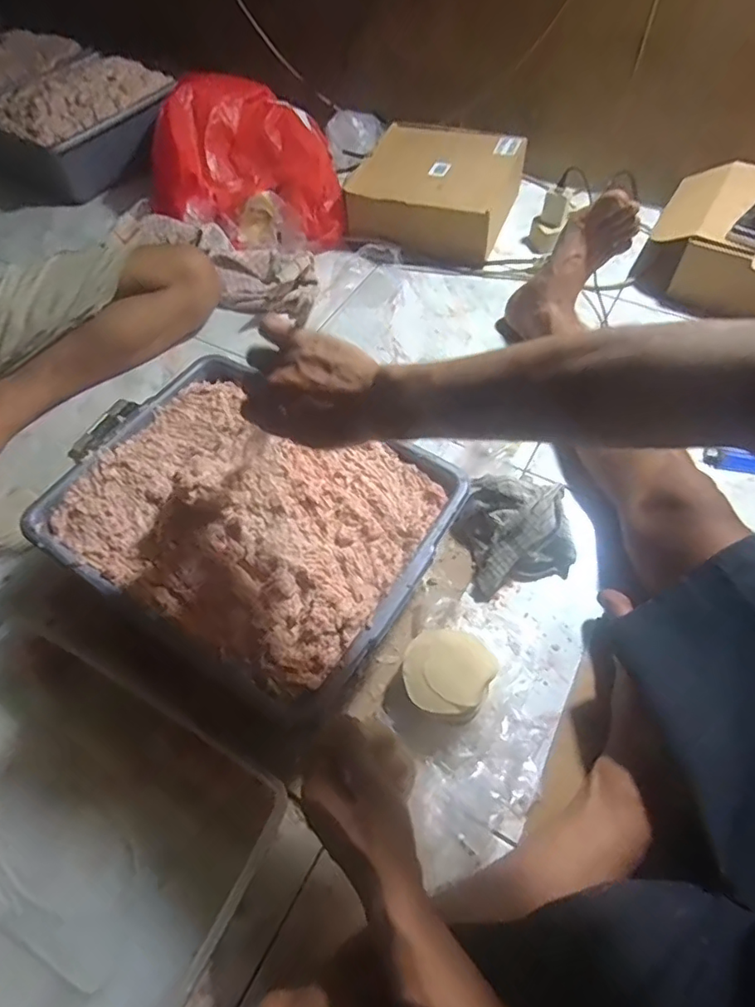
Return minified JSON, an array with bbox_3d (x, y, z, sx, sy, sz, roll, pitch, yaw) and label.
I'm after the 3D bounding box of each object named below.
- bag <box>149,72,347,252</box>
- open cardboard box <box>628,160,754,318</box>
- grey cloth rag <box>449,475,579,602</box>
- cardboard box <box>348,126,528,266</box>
[{"bbox_3d":[-0.204,-0.660,1.047,0.374,0.162,0.318,17,60,12],"label":"bag"},{"bbox_3d":[0.611,-0.414,0.873,0.326,0.124,0.261,26,62,17],"label":"open cardboard box"},{"bbox_3d":[0.162,0.026,0.652,0.133,0.070,0.127,-12,58,-5],"label":"grey cloth rag"},{"bbox_3d":[0.108,-0.572,1.016,0.270,0.108,0.256,17,60,13],"label":"cardboard box"}]

